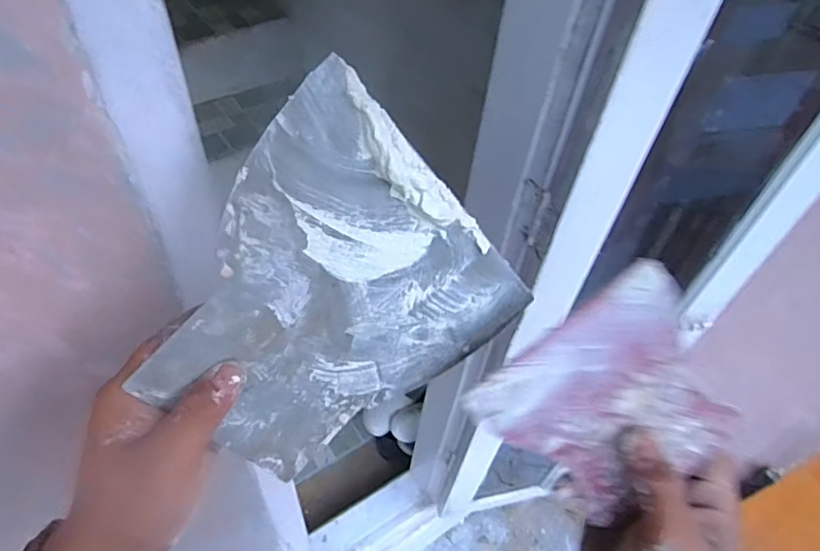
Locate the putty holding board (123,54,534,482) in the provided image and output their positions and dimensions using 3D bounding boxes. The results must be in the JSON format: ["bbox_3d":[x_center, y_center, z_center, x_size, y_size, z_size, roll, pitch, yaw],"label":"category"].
[{"bbox_3d":[-0.042,0.022,0.305,0.177,0.181,0.012,-45,32,0],"label":"putty holding board"}]

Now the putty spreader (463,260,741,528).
[{"bbox_3d":[0.111,0.070,0.308,0.123,0.005,0.102,-38,90,7],"label":"putty spreader"}]

